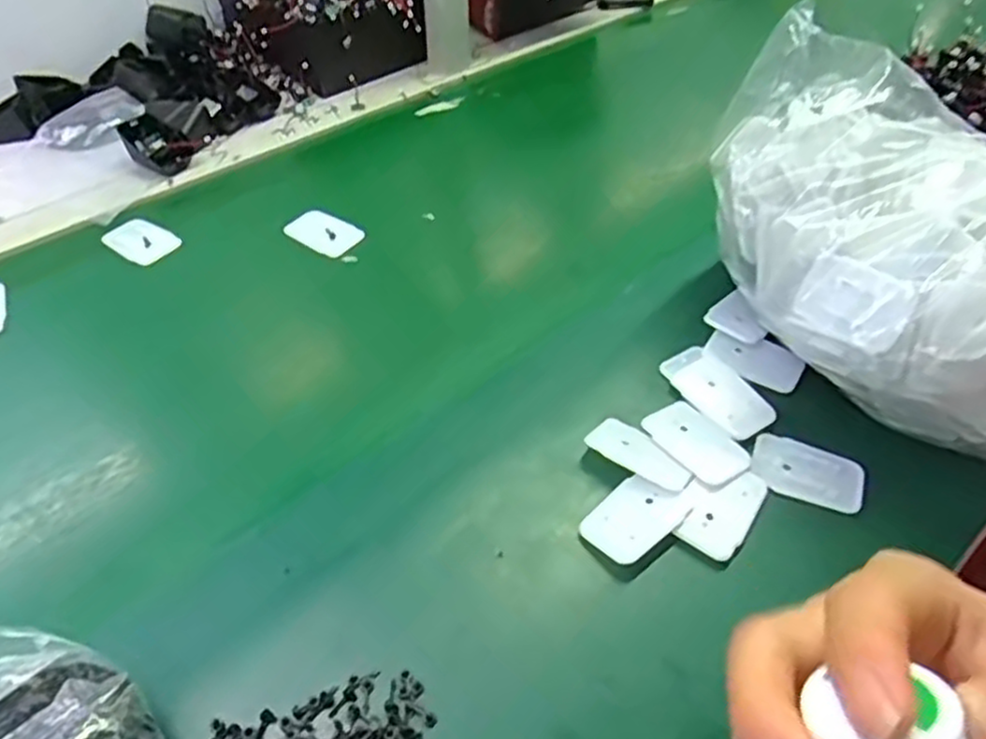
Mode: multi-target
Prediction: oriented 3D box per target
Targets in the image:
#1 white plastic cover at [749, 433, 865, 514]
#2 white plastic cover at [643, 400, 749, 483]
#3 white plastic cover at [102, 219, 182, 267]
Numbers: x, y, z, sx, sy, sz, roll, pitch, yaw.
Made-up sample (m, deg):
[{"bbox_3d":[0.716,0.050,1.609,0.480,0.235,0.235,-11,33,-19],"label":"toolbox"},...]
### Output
[{"bbox_3d":[0.204,0.066,0.480,0.069,0.010,0.042,16,48,15],"label":"white plastic cover"},{"bbox_3d":[0.135,0.047,0.490,0.043,0.005,0.067,-28,52,-24],"label":"white plastic cover"},{"bbox_3d":[-0.317,-0.118,0.661,0.065,0.004,0.047,29,53,25],"label":"white plastic cover"}]

